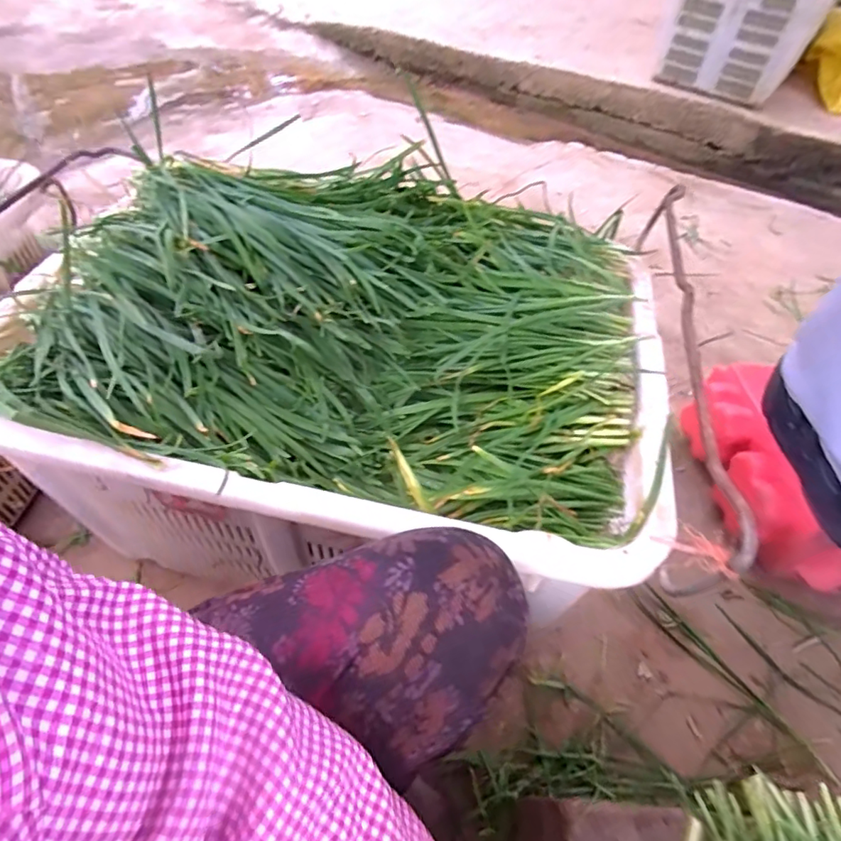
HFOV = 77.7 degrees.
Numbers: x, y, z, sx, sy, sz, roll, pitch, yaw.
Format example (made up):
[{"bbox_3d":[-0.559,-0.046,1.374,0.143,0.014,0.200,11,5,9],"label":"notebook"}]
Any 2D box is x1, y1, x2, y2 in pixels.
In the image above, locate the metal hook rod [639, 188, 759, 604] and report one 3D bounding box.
[{"bbox_3d":[0.226,-0.053,0.466,0.022,0.101,0.409,10,53,2],"label":"metal hook rod"}]

